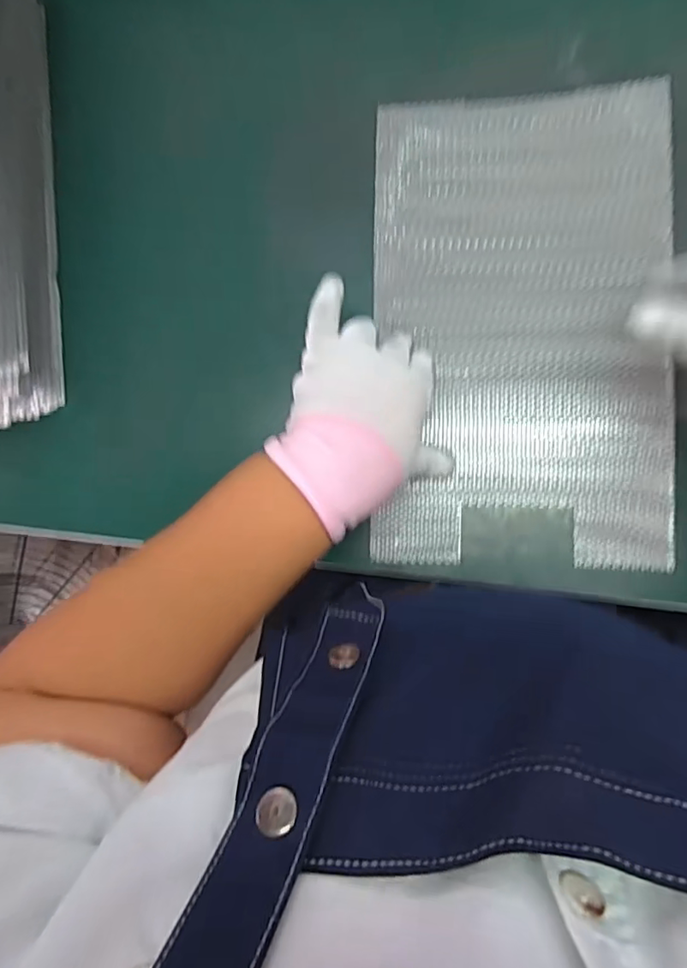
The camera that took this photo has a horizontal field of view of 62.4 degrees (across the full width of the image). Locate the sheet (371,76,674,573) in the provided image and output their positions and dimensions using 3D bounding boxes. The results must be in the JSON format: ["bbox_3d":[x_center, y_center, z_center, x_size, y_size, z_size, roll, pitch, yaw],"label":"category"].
[{"bbox_3d":[0.122,-0.110,0.398,0.195,0.011,0.327,1,88,9],"label":"sheet"}]

